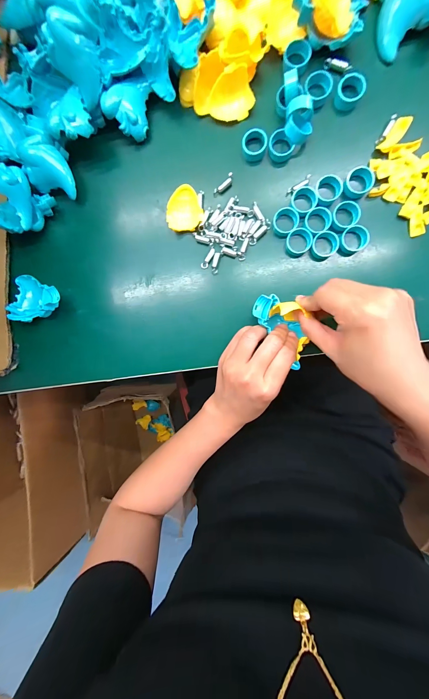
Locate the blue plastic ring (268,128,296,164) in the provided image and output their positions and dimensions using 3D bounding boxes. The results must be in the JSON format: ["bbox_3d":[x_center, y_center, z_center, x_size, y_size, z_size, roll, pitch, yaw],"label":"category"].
[{"bbox_3d":[0.067,-0.213,0.256,0.025,0.012,0.027,0,93,7],"label":"blue plastic ring"}]

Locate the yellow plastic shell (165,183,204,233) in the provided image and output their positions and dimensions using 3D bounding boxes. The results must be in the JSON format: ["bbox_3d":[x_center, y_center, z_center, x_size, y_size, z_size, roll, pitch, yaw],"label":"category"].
[{"bbox_3d":[-0.033,-0.153,0.267,0.039,0.011,0.044,-5,92,8],"label":"yellow plastic shell"}]

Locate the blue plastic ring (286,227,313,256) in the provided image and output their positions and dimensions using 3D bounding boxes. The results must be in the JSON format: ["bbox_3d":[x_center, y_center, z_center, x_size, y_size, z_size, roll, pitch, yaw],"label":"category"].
[{"bbox_3d":[0.090,-0.115,0.262,0.026,0.014,0.025,0,93,7],"label":"blue plastic ring"}]

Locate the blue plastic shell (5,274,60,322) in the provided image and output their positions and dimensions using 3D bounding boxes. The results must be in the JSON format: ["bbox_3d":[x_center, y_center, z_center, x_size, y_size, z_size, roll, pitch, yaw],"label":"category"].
[{"bbox_3d":[-0.211,-0.062,0.287,0.064,0.030,0.054,-1,93,7],"label":"blue plastic shell"}]

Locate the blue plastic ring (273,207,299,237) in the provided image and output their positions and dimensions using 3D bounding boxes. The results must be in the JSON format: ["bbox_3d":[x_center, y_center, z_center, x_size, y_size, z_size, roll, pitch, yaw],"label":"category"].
[{"bbox_3d":[0.076,-0.135,0.261,0.027,0.014,0.026,0,93,7],"label":"blue plastic ring"}]

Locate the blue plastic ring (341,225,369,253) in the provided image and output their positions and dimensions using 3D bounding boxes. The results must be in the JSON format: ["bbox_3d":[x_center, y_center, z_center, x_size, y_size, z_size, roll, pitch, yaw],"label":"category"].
[{"bbox_3d":[0.145,-0.115,0.253,0.025,0.012,0.025,0,93,7],"label":"blue plastic ring"}]

